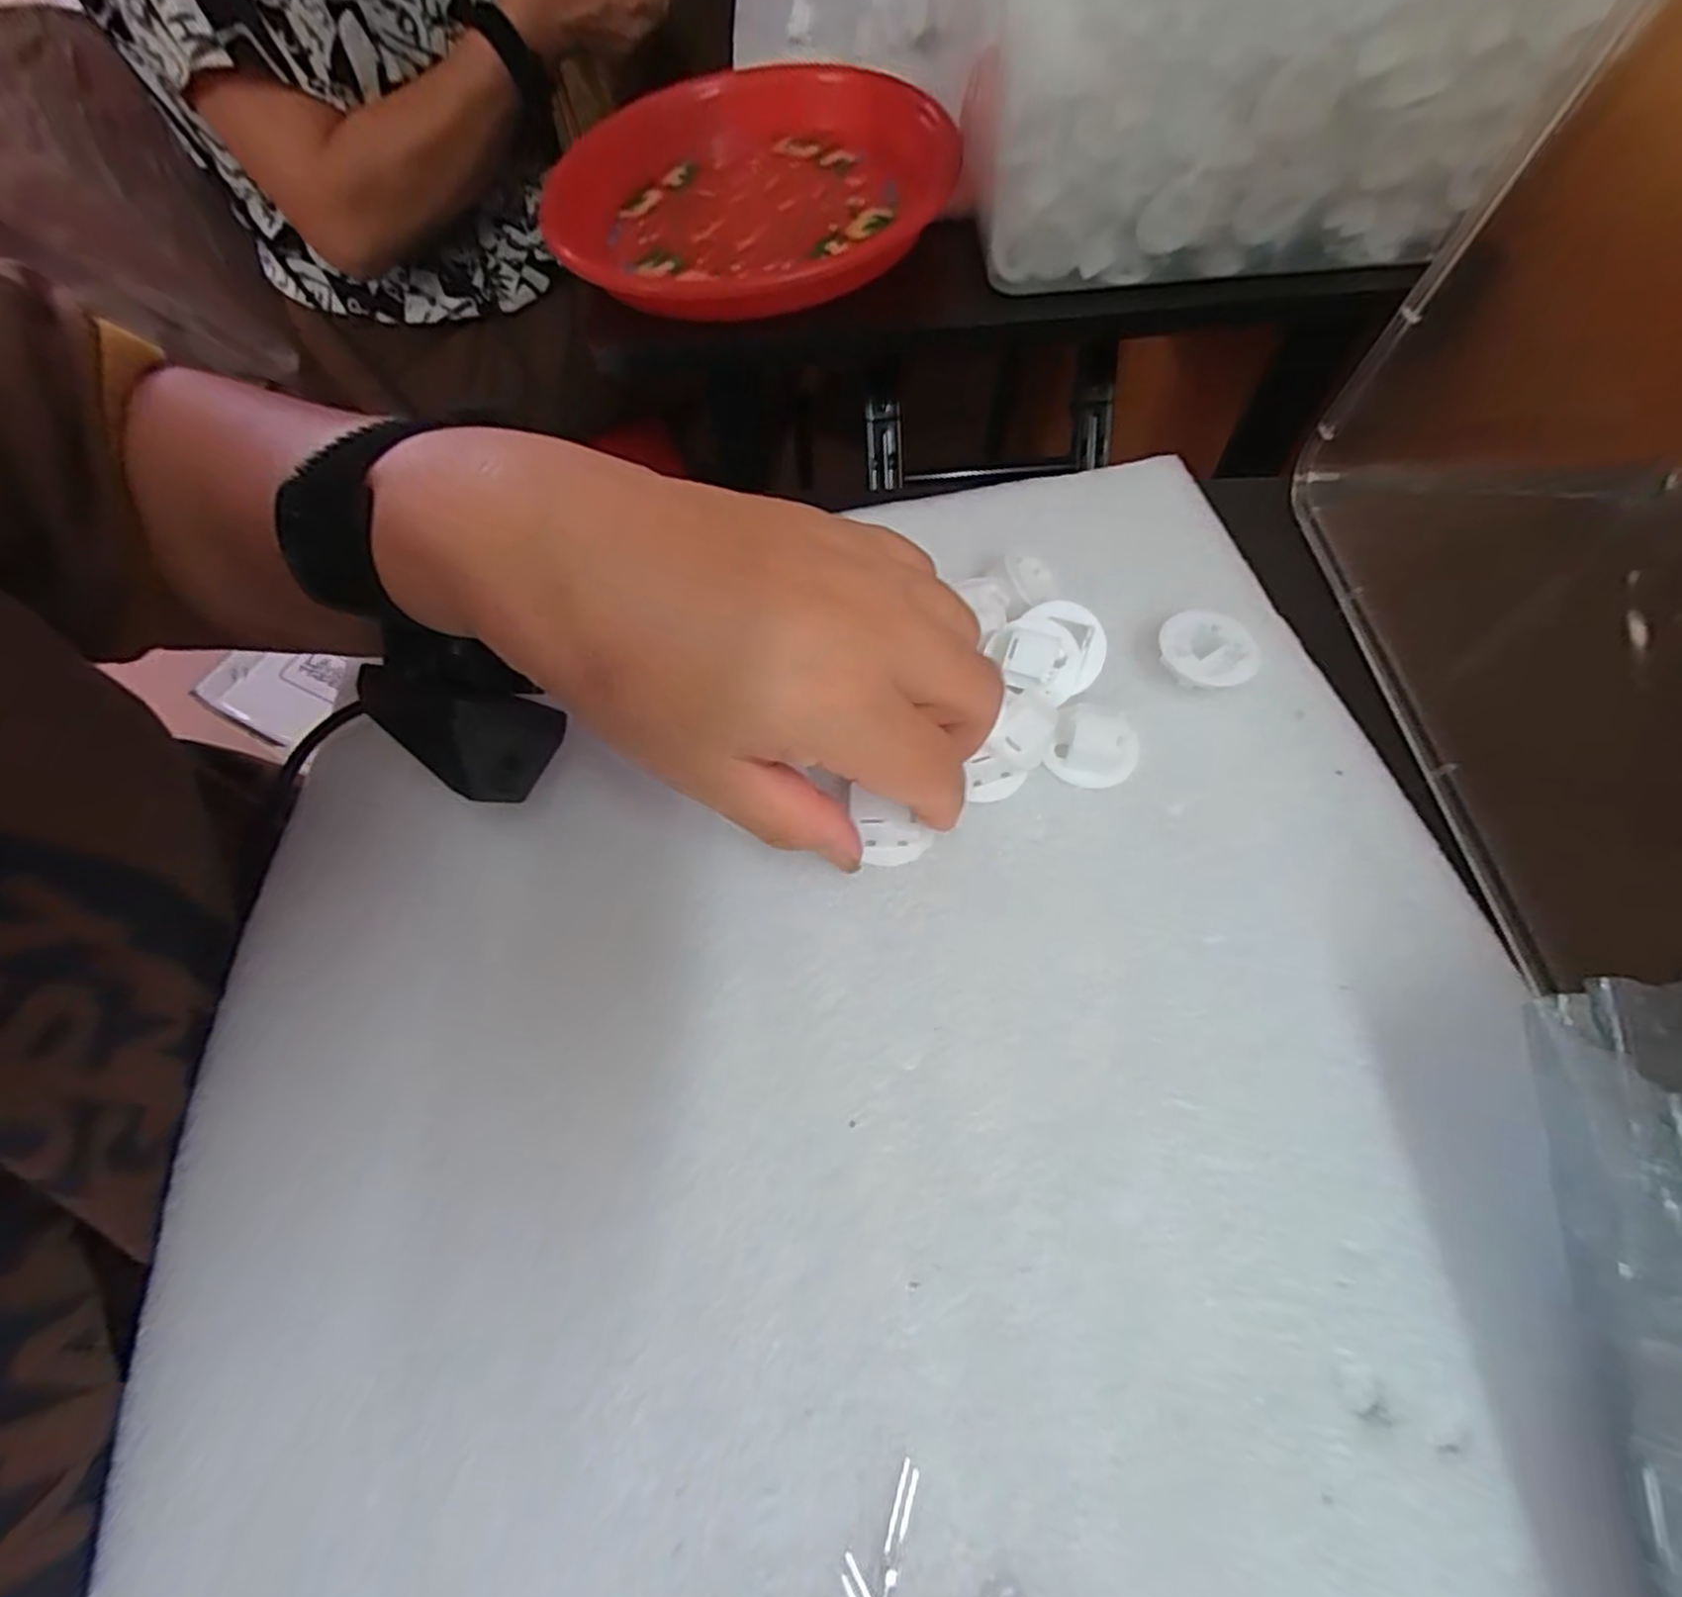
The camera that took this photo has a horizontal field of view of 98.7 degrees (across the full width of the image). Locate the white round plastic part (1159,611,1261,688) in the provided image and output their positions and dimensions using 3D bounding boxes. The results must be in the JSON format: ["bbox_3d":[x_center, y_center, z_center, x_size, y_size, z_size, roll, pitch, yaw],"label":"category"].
[{"bbox_3d":[0.127,-0.049,0.254,0.032,0.014,0.030,-1,62,2],"label":"white round plastic part"}]

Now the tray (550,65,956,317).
[{"bbox_3d":[-0.045,-0.367,0.431,0.216,0.039,0.212,-1,62,2],"label":"tray"}]

